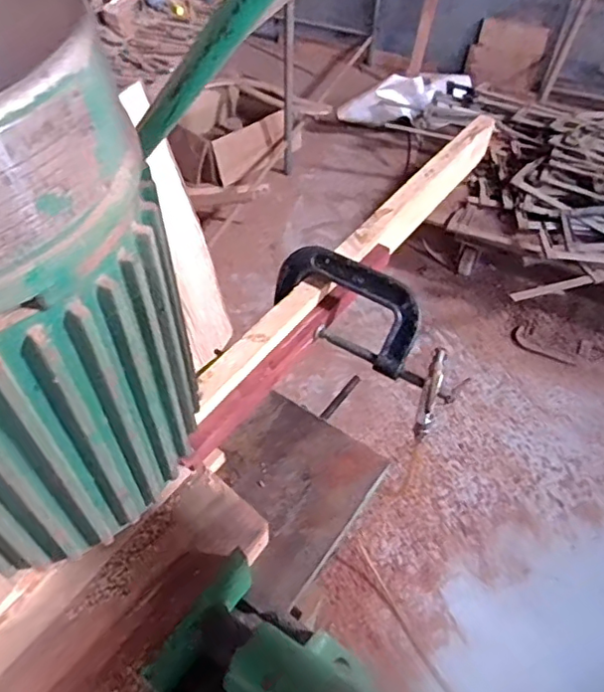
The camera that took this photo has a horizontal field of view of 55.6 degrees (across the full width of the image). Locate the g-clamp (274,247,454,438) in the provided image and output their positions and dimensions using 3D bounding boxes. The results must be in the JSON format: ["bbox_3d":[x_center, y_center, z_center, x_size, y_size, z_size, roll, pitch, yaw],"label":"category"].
[{"bbox_3d":[0.069,-0.040,0.695,0.234,0.047,0.108,33,95,18],"label":"g-clamp"}]

